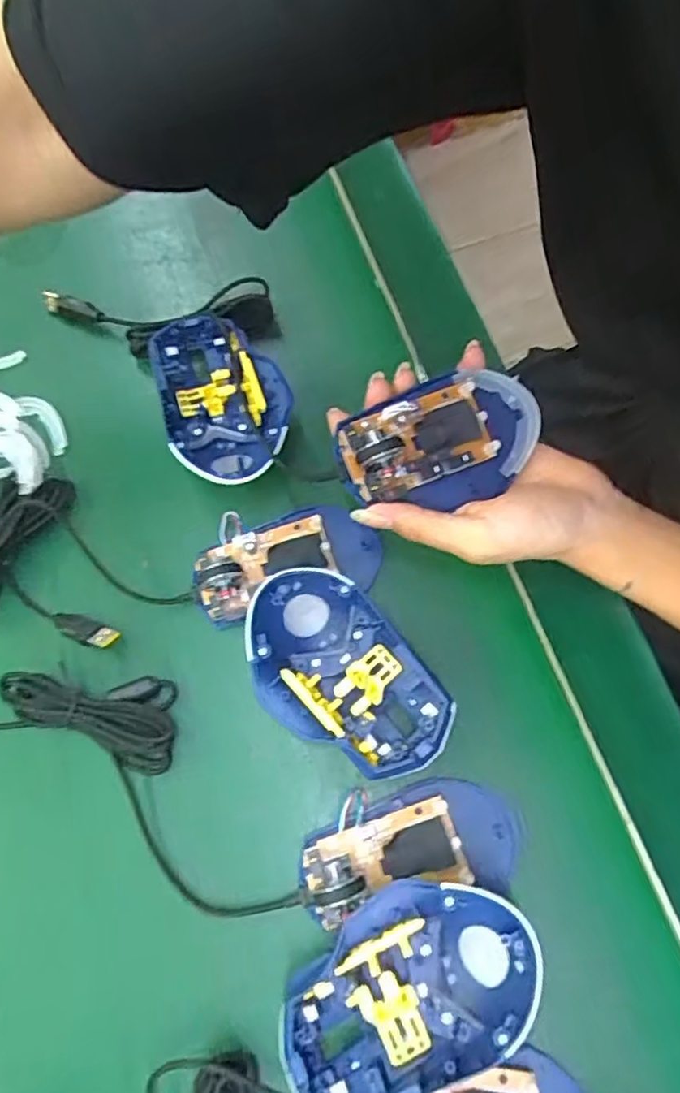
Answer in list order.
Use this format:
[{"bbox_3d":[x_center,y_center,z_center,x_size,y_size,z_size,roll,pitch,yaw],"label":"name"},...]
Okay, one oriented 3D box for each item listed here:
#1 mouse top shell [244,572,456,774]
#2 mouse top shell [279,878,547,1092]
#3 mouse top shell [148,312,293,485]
[{"bbox_3d":[0.000,0.070,0.338,0.080,0.035,0.120,-36,72,-10],"label":"mouse top shell"},{"bbox_3d":[0.031,0.203,0.291,0.119,0.037,0.083,-21,70,-5],"label":"mouse top shell"},{"bbox_3d":[-0.071,-0.088,0.394,0.078,0.036,0.119,-15,70,-3],"label":"mouse top shell"}]

